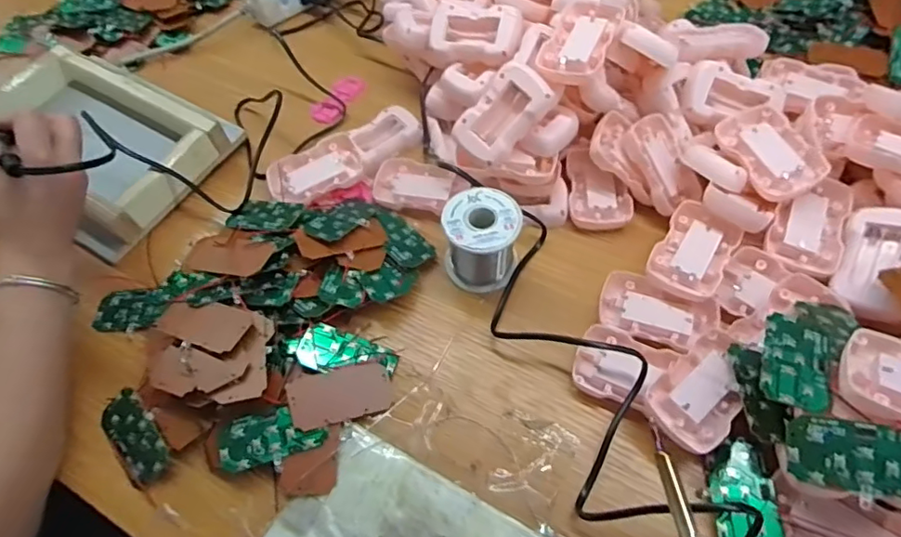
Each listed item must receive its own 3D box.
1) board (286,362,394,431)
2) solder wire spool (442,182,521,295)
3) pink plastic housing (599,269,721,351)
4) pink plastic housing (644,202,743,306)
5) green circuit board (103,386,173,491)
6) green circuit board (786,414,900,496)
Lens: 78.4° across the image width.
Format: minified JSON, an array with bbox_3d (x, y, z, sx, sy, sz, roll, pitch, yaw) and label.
[{"bbox_3d":[-0.082,0.094,0.414,0.074,0.004,0.038,-10,62,-17],"label":"board"},{"bbox_3d":[0.026,-0.025,0.452,0.060,0.058,0.061,-2,58,3],"label":"solder wire spool"},{"bbox_3d":[0.162,0.035,0.434,0.086,0.011,0.050,19,61,15],"label":"pink plastic housing"},{"bbox_3d":[0.196,-0.014,0.445,0.054,0.013,0.083,29,64,20],"label":"pink plastic housing"},{"bbox_3d":[-0.232,0.123,0.405,0.034,0.009,0.075,-38,63,-18],"label":"green circuit board"},{"bbox_3d":[0.228,0.104,0.303,0.073,0.004,0.036,4,80,23],"label":"green circuit board"}]

